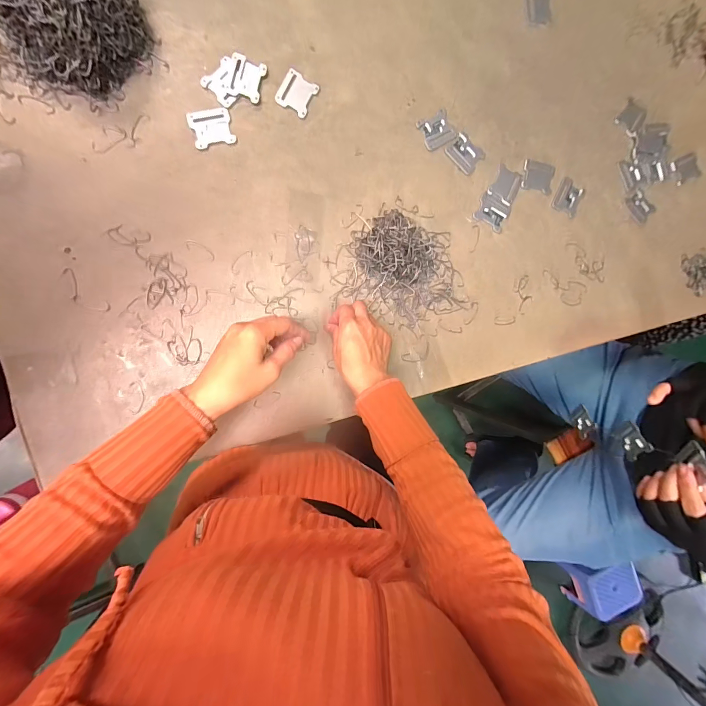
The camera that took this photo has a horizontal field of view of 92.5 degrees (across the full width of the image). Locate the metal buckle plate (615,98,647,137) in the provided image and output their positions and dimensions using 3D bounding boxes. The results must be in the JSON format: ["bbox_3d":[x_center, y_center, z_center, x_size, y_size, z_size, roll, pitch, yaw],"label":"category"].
[{"bbox_3d":[0.437,-0.368,0.529,0.042,0.006,0.045,35,86,-9],"label":"metal buckle plate"}]

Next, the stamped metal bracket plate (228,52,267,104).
[{"bbox_3d":[-0.136,-0.352,0.434,0.040,0.006,0.049,15,89,-10],"label":"stamped metal bracket plate"}]

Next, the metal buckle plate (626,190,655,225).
[{"bbox_3d":[0.456,-0.231,0.538,0.042,0.005,0.048,-38,97,-6],"label":"metal buckle plate"}]

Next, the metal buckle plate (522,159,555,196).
[{"bbox_3d":[0.276,-0.263,0.503,0.051,0.008,0.041,7,90,-10],"label":"metal buckle plate"}]

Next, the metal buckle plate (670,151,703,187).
[{"bbox_3d":[0.541,-0.299,0.547,0.055,0.004,0.040,-26,95,-8],"label":"metal buckle plate"}]

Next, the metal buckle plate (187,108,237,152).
[{"bbox_3d":[-0.179,-0.286,0.428,0.051,0.004,0.046,-18,94,-9],"label":"metal buckle plate"}]

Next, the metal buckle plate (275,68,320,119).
[{"bbox_3d":[-0.074,-0.345,0.449,0.044,0.004,0.049,27,87,-9],"label":"metal buckle plate"}]

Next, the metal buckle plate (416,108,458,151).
[{"bbox_3d":[0.119,-0.316,0.480,0.050,0.004,0.044,-31,96,-7],"label":"metal buckle plate"}]

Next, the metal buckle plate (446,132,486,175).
[{"bbox_3d":[0.163,-0.289,0.491,0.050,0.005,0.042,39,85,-8],"label":"metal buckle plate"}]

